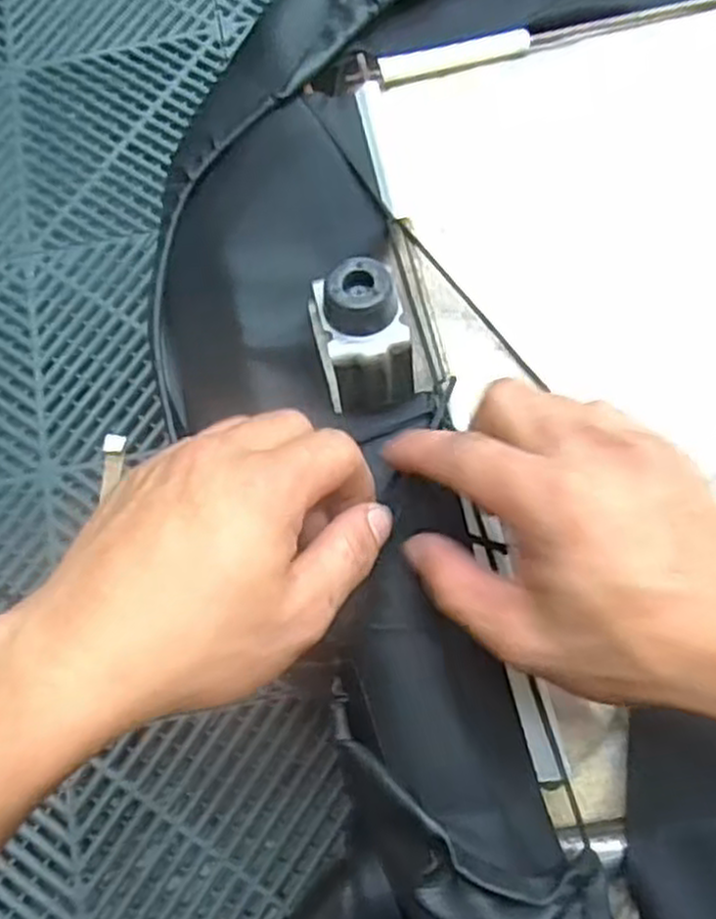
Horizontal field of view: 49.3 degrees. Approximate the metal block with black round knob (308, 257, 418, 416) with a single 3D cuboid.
[{"bbox_3d":[0.001,-0.052,0.334,0.037,0.044,0.050,-17,75,-2],"label":"metal block with black round knob"}]

